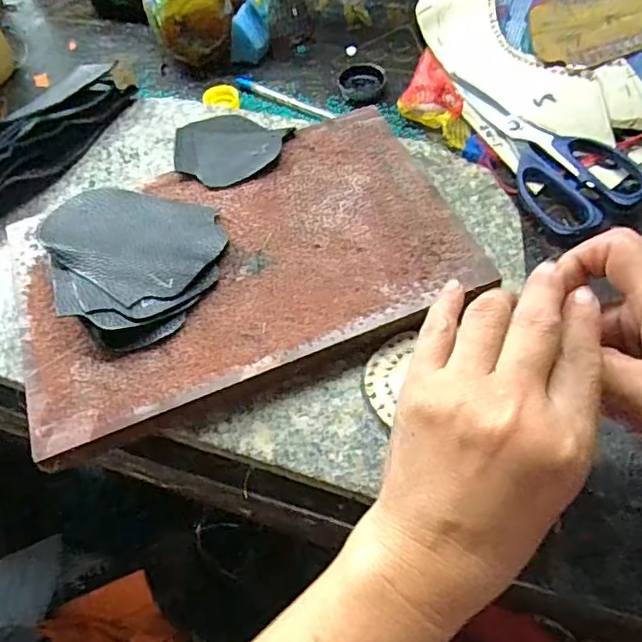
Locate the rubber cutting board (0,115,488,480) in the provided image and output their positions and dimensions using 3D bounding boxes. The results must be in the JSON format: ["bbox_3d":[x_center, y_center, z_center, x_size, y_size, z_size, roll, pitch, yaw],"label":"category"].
[{"bbox_3d":[-0.052,-0.039,0.369,0.275,0.014,0.177,-21,60,-9],"label":"rubber cutting board"}]

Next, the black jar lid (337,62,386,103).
[{"bbox_3d":[0.037,-0.213,0.510,0.039,0.012,0.035,-17,59,-6],"label":"black jar lid"}]

